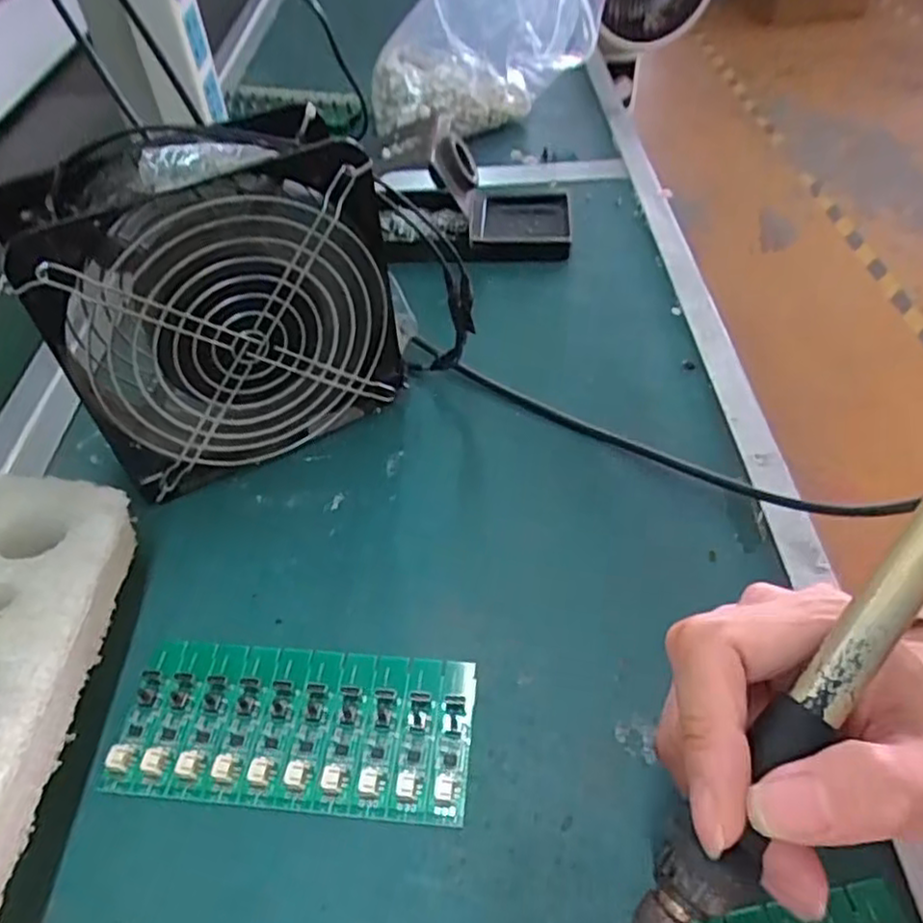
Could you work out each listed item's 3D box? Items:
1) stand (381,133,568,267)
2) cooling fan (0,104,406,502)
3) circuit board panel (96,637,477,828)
[{"bbox_3d":[0.010,-0.193,0.494,0.135,0.063,0.094,3,47,4],"label":"stand"},{"bbox_3d":[-0.112,-0.072,0.338,0.152,0.155,0.069,-30,53,-24],"label":"cooling fan"},{"bbox_3d":[-0.065,0.101,0.278,0.136,0.007,0.063,4,48,5],"label":"circuit board panel"}]

